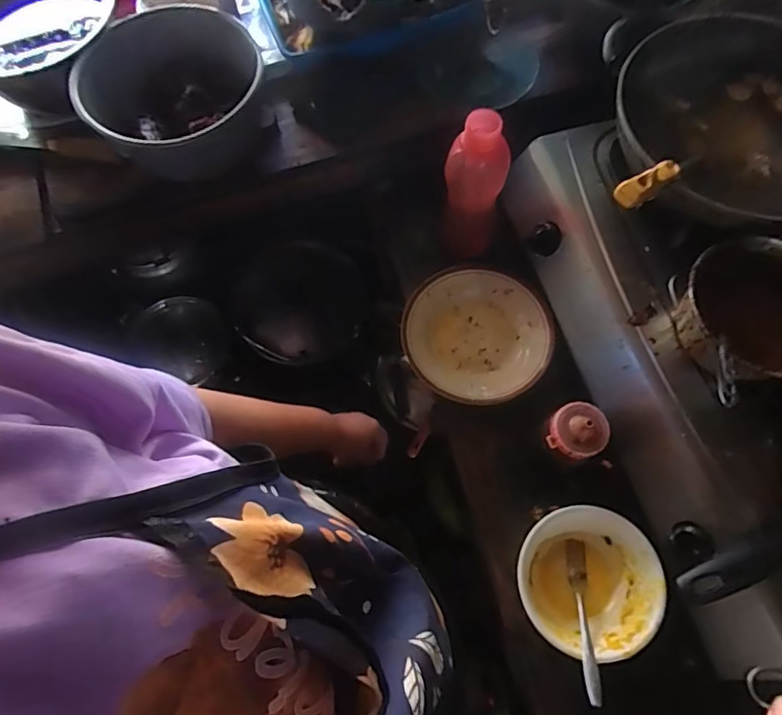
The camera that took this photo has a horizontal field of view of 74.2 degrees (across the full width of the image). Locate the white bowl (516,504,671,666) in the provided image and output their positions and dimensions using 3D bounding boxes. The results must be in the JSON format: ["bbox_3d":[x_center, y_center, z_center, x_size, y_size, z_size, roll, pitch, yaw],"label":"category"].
[{"bbox_3d":[0.227,0.262,0.610,0.153,0.064,0.153,-1,69,2],"label":"white bowl"}]

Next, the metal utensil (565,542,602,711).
[{"bbox_3d":[0.218,0.293,0.585,0.023,0.032,0.177,8,37,5],"label":"metal utensil"}]

